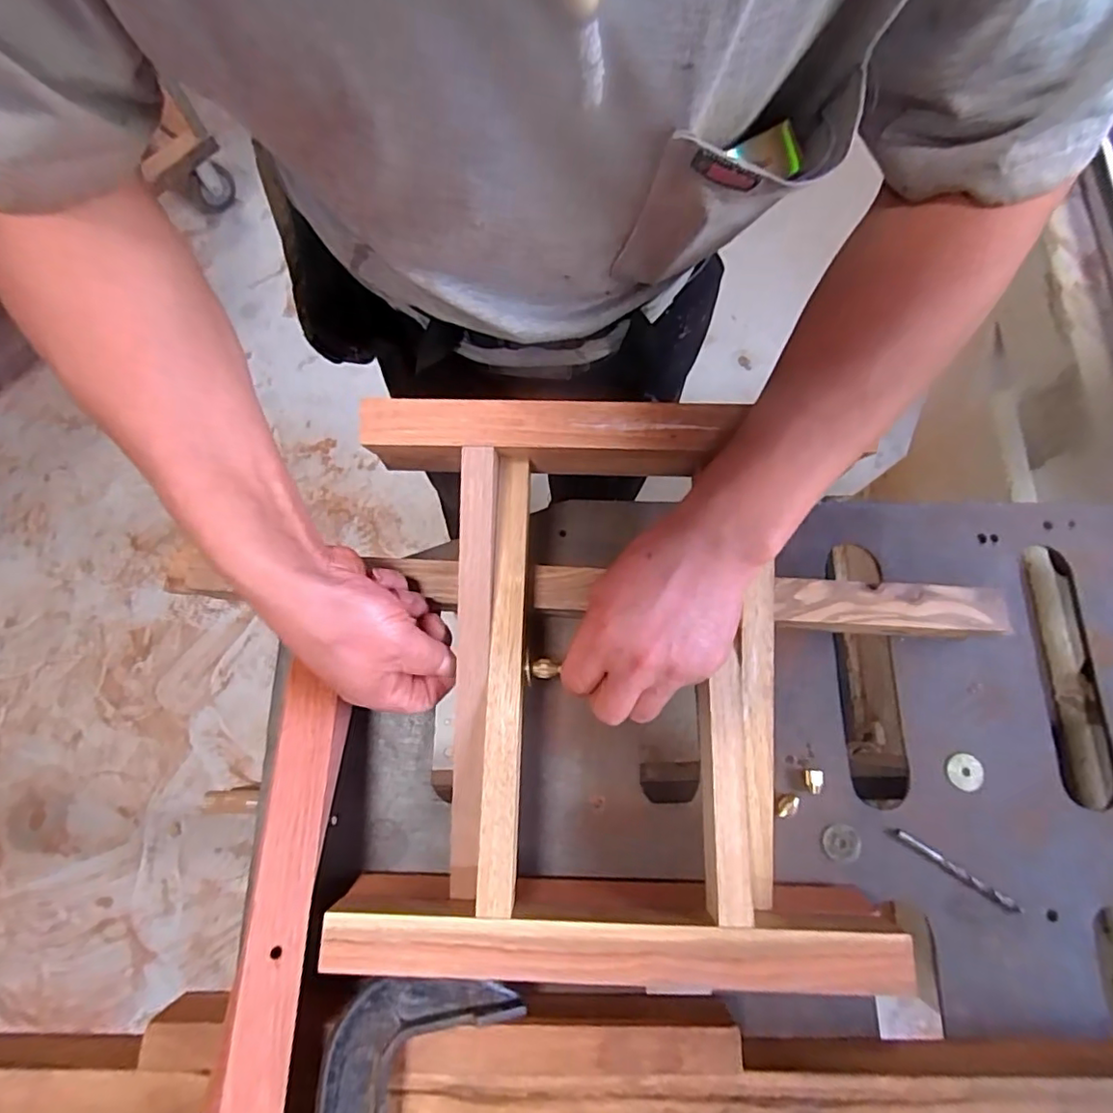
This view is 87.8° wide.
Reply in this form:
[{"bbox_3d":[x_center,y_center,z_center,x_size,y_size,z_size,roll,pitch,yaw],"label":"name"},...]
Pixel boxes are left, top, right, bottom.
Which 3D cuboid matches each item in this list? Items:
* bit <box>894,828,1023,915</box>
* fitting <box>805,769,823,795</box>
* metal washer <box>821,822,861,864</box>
[{"bbox_3d":[0.269,0.211,0.387,0.089,0.006,0.008,33,78,9],"label":"bit"},{"bbox_3d":[0.178,0.156,0.401,0.011,0.007,0.016,11,75,4],"label":"fitting"},{"bbox_3d":[0.195,0.196,0.395,0.026,0.004,0.024,0,75,1],"label":"metal washer"}]

